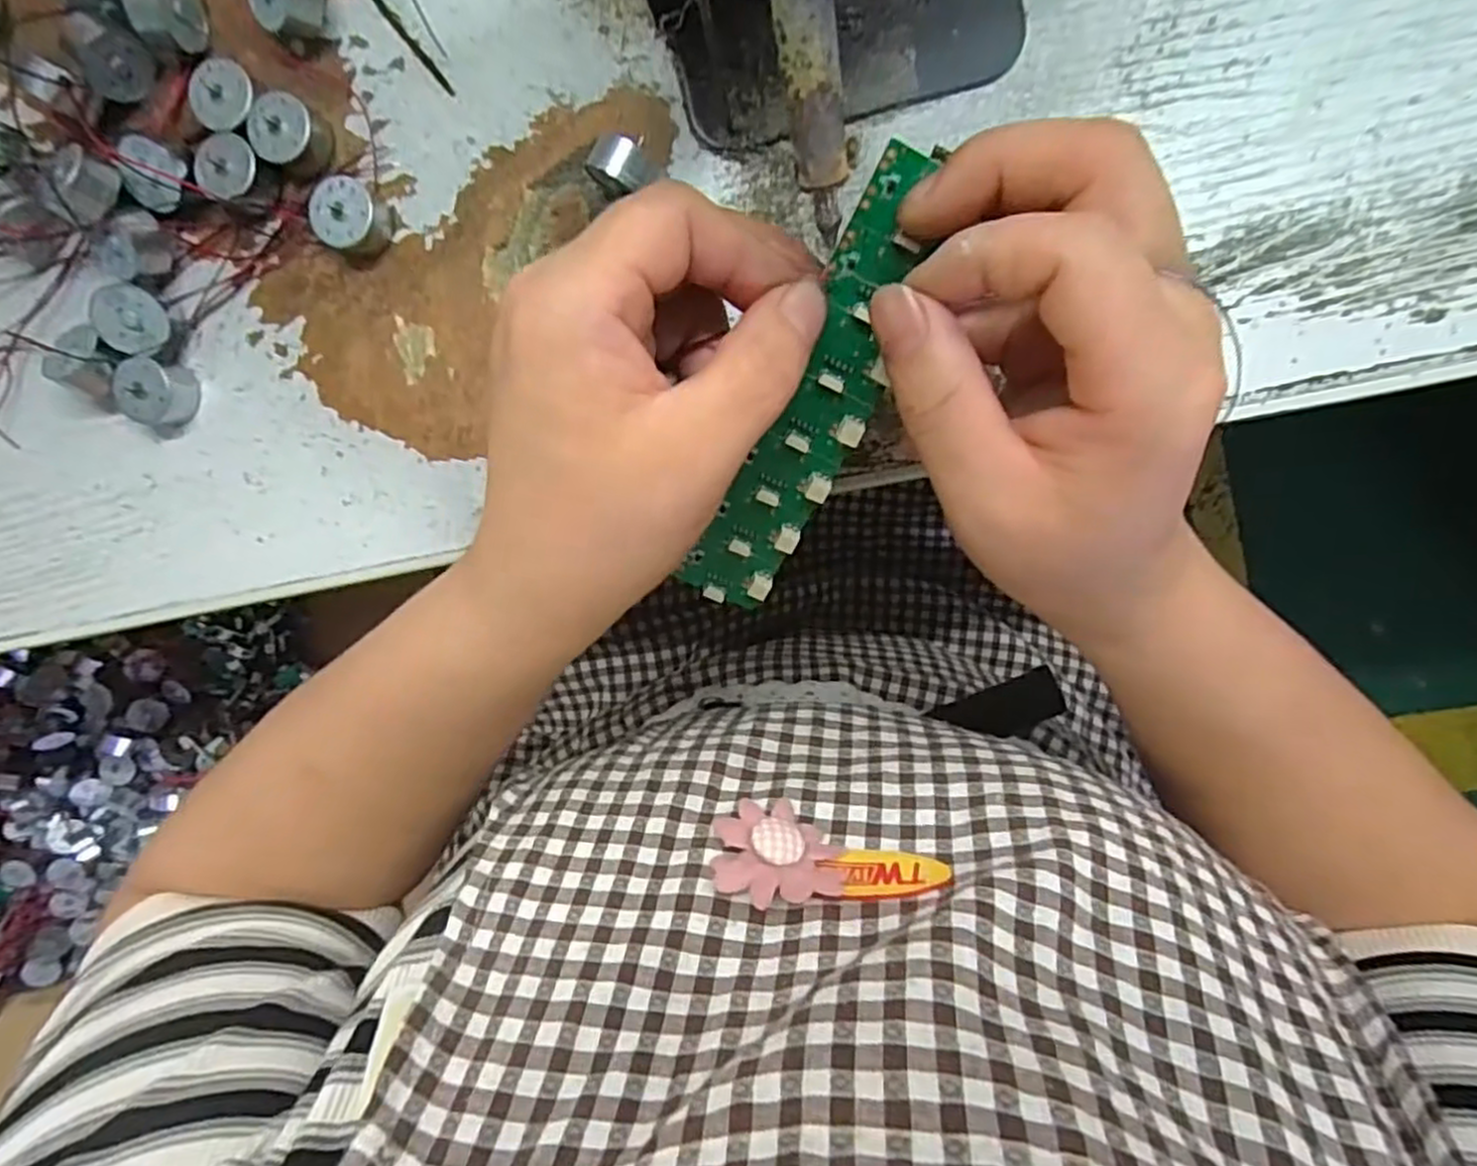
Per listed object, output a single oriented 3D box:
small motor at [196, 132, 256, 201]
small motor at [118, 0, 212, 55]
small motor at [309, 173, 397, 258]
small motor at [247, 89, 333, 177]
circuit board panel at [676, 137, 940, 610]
[{"bbox_3d":[-0.178,-0.146,0.264,0.022,0.012,0.021,19,97,4],"label":"small motor"},{"bbox_3d":[-0.198,-0.199,0.257,0.014,0.025,0.024,12,96,5],"label":"small motor"},{"bbox_3d":[-0.136,-0.128,0.261,0.021,0.015,0.023,1,95,6],"label":"small motor"},{"bbox_3d":[-0.158,-0.158,0.261,0.021,0.014,0.022,1,95,6],"label":"small motor"},{"bbox_3d":[0.021,-0.048,0.213,0.029,0.007,0.135,25,120,4],"label":"circuit board panel"}]

